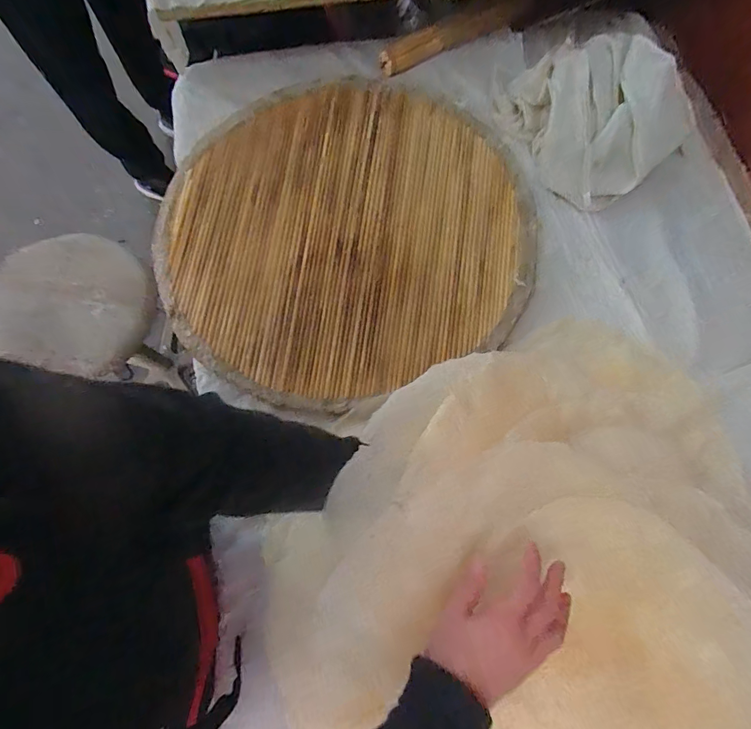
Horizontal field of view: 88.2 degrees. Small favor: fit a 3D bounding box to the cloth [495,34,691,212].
[{"bbox_3d":[0.375,-0.433,0.660,0.238,0.105,0.279,-27,76,-8],"label":"cloth"}]

